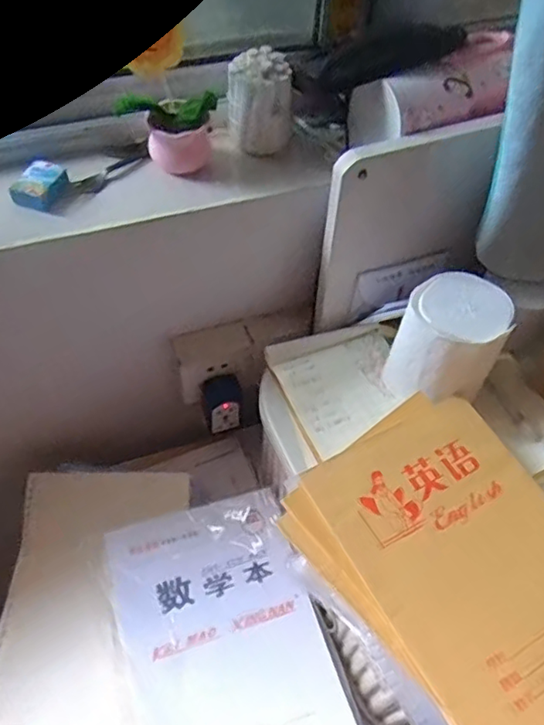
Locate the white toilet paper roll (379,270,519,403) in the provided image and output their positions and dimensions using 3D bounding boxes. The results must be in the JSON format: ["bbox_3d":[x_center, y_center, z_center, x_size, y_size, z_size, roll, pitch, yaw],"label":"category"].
[{"bbox_3d":[0.169,-0.016,0.556,0.090,0.114,0.089,2,53,-2],"label":"white toilet paper roll"}]

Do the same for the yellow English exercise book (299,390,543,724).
[{"bbox_3d":[0.165,0.155,0.465,0.186,0.011,0.264,-24,60,-21],"label":"yellow English exercise book"}]

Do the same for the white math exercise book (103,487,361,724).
[{"bbox_3d":[-0.048,0.261,0.563,0.184,0.012,0.253,-14,58,-14],"label":"white math exercise book"}]

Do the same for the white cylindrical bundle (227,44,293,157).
[{"bbox_3d":[-0.012,-0.238,0.542,0.059,0.089,0.045,-17,56,-15],"label":"white cylindrical bundle"}]

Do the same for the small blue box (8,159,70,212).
[{"bbox_3d":[-0.202,-0.154,0.503,0.034,0.019,0.045,18,55,10],"label":"small blue box"}]

